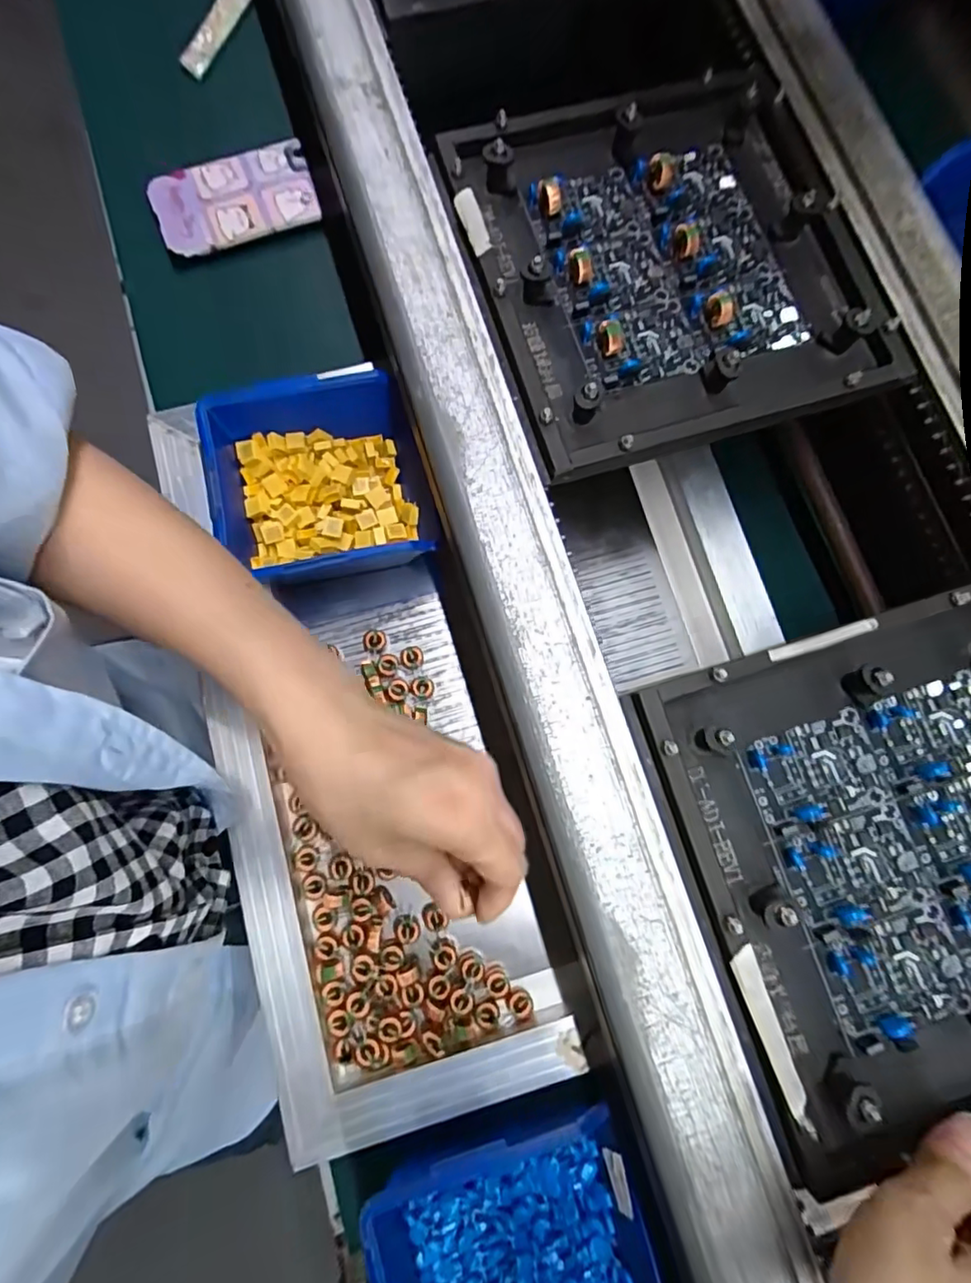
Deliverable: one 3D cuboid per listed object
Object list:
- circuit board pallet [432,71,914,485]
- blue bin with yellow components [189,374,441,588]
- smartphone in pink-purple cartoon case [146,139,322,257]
[{"bbox_3d":[0.102,-0.215,0.319,0.207,0.022,0.219,-16,79,-5],"label":"circuit board pallet"},{"bbox_3d":[-0.112,-0.095,0.369,0.127,0.068,0.127,0,78,-1],"label":"blue bin with yellow components"},{"bbox_3d":[-0.193,-0.342,0.443,0.120,0.016,0.079,-23,81,-7],"label":"smartphone in pink-purple cartoon case"}]

